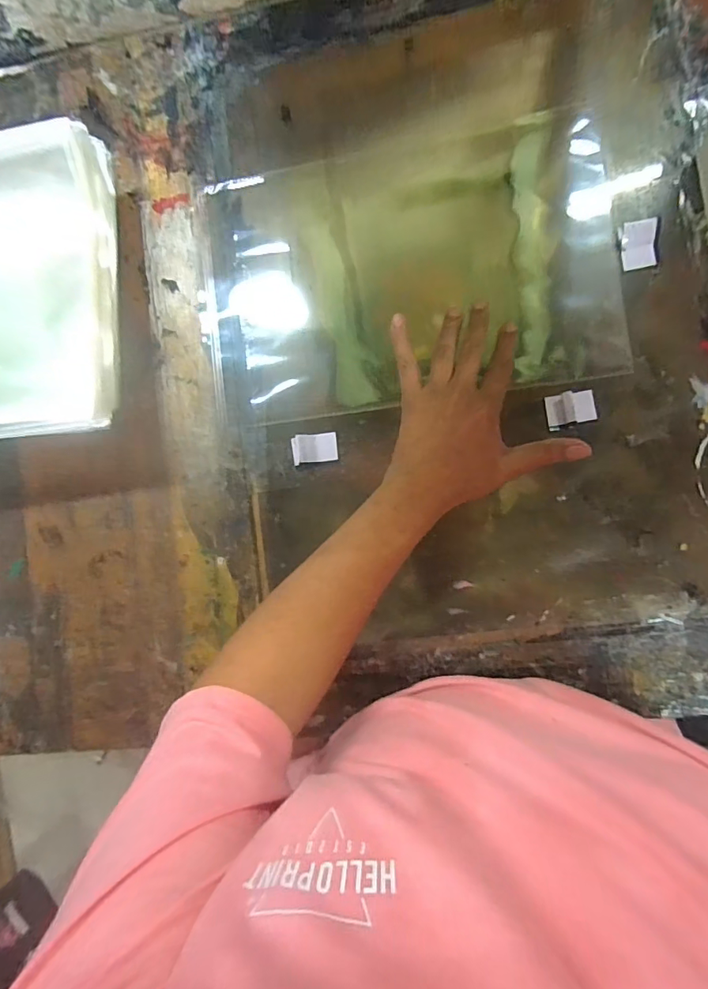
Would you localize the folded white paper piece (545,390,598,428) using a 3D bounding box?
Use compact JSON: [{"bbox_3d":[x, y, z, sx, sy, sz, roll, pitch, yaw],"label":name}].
[{"bbox_3d":[0.192,-0.076,0.414,0.039,0.012,0.028,-7,86,8],"label":"folded white paper piece"}]

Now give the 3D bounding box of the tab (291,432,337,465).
[{"bbox_3d":[-0.037,-0.043,0.443,0.042,0.011,0.026,-5,86,8],"label":"tab"}]

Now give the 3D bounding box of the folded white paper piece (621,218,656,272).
[{"bbox_3d":[0.247,-0.217,0.406,0.025,0.009,0.040,-6,86,8],"label":"folded white paper piece"}]

